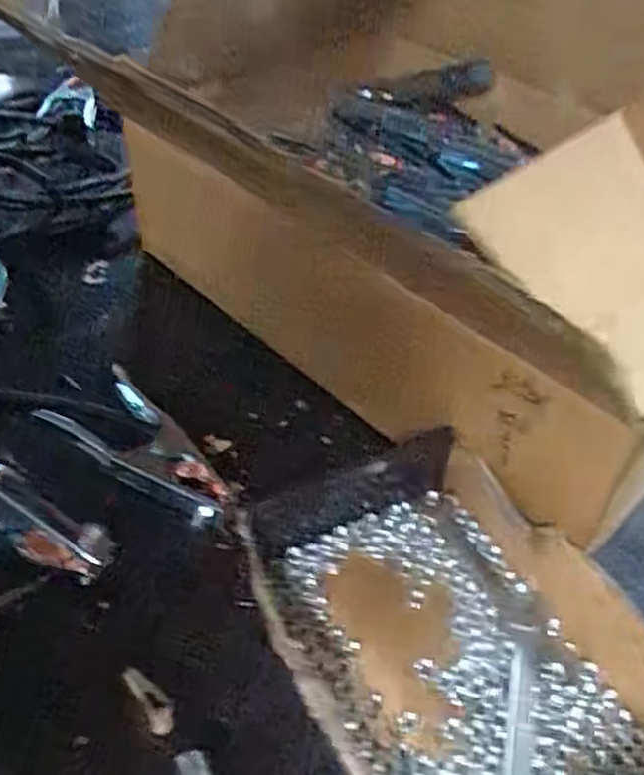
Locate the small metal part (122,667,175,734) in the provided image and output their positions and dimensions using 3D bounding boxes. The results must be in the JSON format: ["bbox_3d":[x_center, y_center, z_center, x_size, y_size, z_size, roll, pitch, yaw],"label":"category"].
[{"bbox_3d":[-0.102,0.184,0.419,0.016,0.004,0.046,-27,52,-27],"label":"small metal part"}]

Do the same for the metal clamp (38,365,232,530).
[{"bbox_3d":[-0.127,0.042,0.537,0.158,0.026,0.078,26,49,21],"label":"metal clamp"}]

